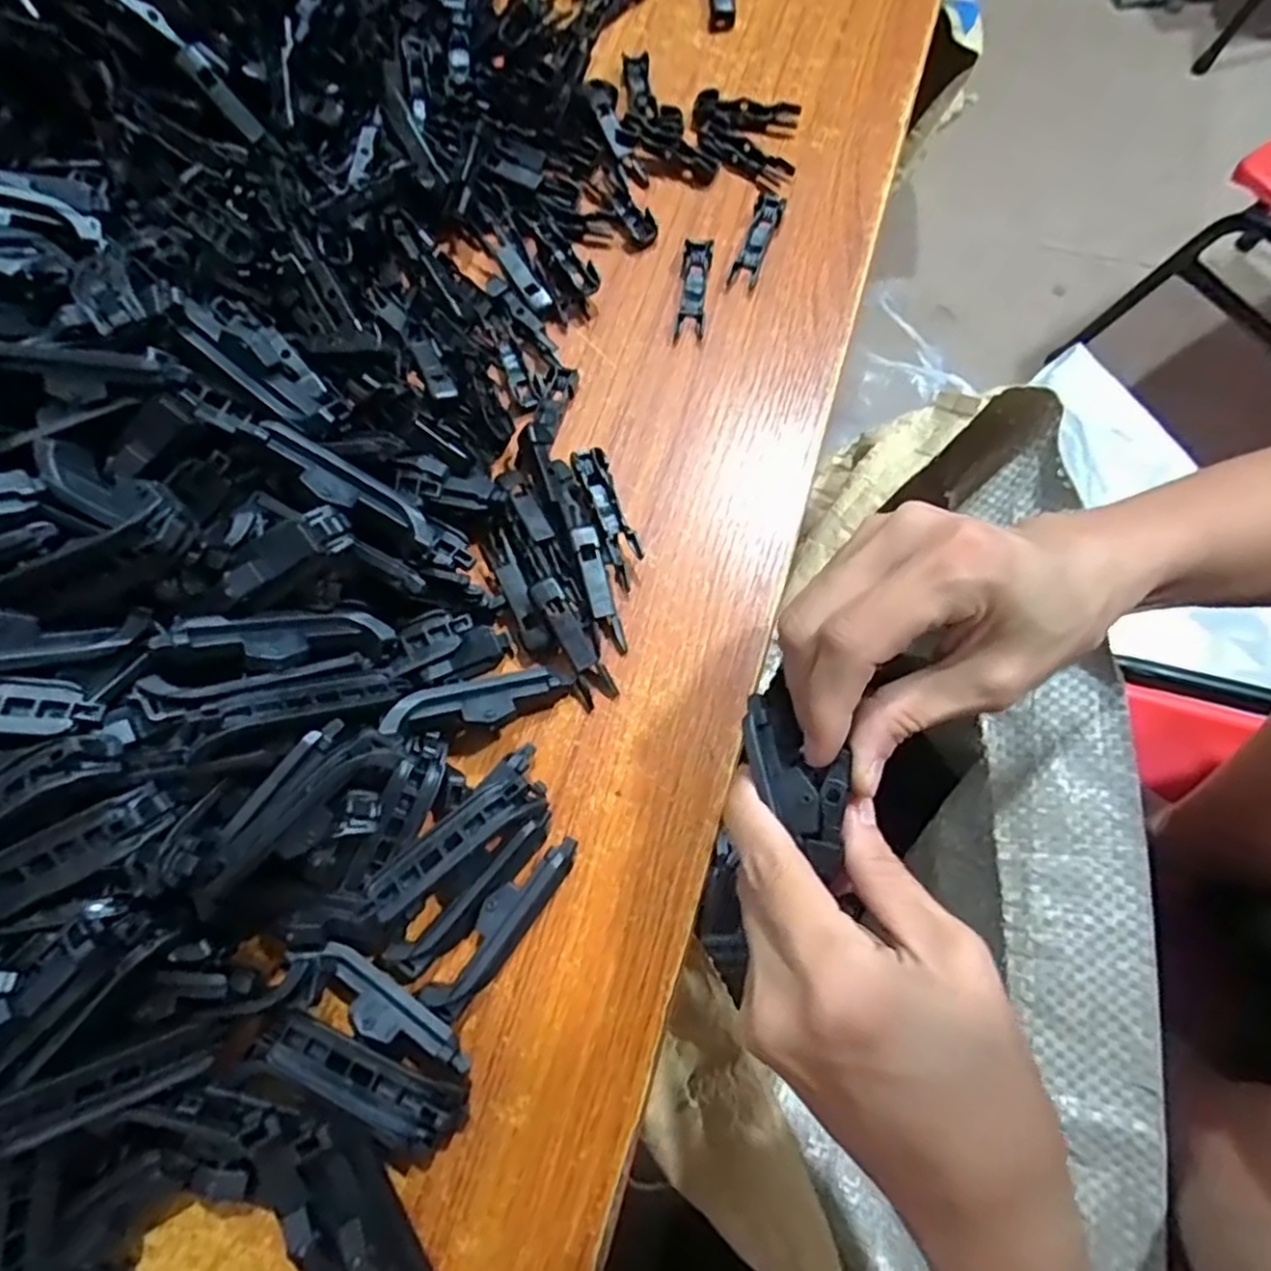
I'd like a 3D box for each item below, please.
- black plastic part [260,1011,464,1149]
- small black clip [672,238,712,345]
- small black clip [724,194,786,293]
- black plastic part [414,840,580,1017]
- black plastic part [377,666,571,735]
[{"bbox_3d":[-0.092,0.153,0.244,0.069,0.016,0.019,20,75,9],"label":"black plastic part"},{"bbox_3d":[0.028,-0.168,0.342,0.013,0.008,0.054,6,73,5],"label":"small black clip"},{"bbox_3d":[0.060,-0.196,0.349,0.014,0.005,0.059,19,75,9],"label":"small black clip"},{"bbox_3d":[-0.047,0.103,0.258,0.018,0.015,0.071,34,78,13],"label":"black plastic part"},{"bbox_3d":[-0.059,0.026,0.270,0.070,0.013,0.017,-8,72,-25],"label":"black plastic part"}]

